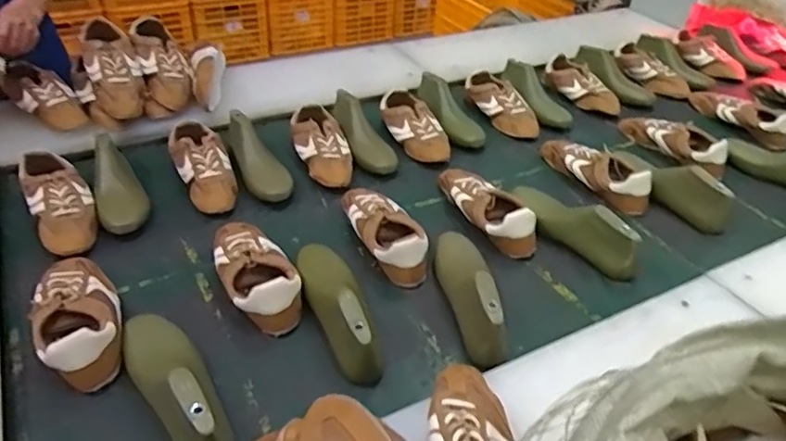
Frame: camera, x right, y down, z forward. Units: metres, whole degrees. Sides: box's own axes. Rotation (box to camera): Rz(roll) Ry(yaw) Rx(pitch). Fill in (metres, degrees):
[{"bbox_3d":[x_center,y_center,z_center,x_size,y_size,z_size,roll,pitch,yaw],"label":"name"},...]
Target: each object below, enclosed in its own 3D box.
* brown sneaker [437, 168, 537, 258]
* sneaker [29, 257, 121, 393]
[{"bbox_3d":[0.171,-0.037,1.129,0.083,0.075,0.265,-18,43,-22],"label":"brown sneaker"},{"bbox_3d":[-0.428,0.120,0.792,0.102,0.068,0.239,-16,43,-20],"label":"sneaker"}]

